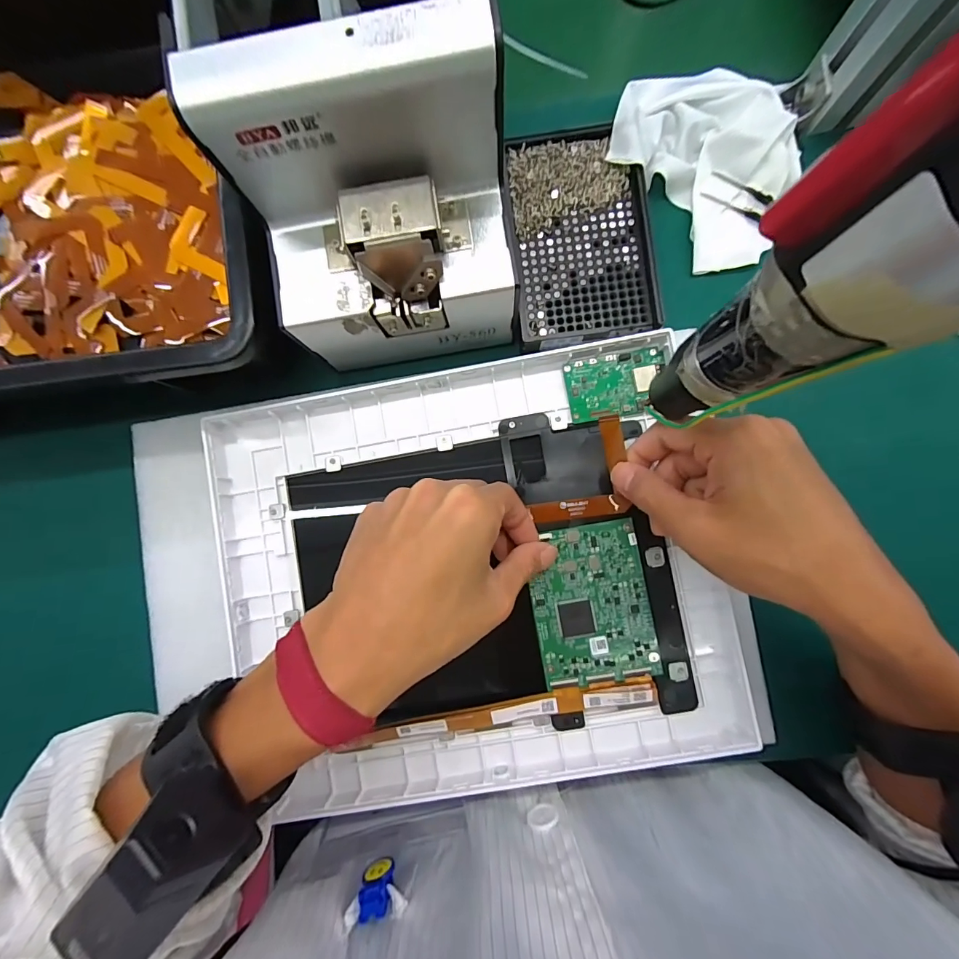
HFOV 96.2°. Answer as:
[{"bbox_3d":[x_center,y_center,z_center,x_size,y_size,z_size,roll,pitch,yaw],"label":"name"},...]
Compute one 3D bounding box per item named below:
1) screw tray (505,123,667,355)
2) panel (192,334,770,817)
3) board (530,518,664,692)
[{"bbox_3d":[0.067,-0.158,0.280,0.088,0.013,0.138,-6,86,2],"label":"screw tray"},{"bbox_3d":[-0.007,0.057,0.270,0.303,0.025,0.253,-9,85,1],"label":"panel"},{"bbox_3d":[0.068,0.075,0.262,0.068,0.004,0.093,-9,85,1],"label":"board"}]

